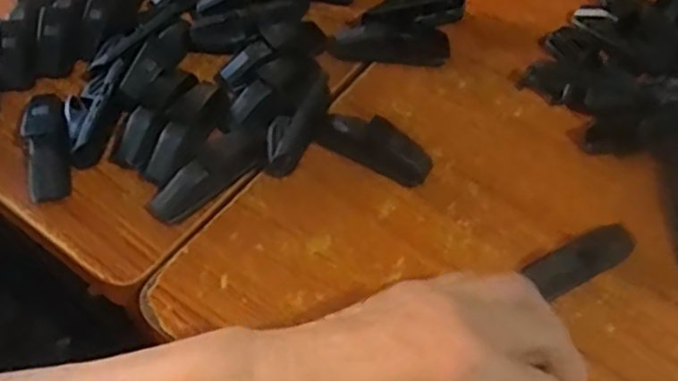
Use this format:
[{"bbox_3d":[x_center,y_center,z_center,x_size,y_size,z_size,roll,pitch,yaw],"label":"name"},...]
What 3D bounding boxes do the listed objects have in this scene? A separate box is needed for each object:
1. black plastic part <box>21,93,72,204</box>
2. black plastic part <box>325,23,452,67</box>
[{"bbox_3d":[-0.163,-0.025,0.388,0.024,0.010,0.063,-8,75,-8],"label":"black plastic part"},{"bbox_3d":[0.033,-0.095,0.451,0.078,0.016,0.023,0,56,-3],"label":"black plastic part"}]

